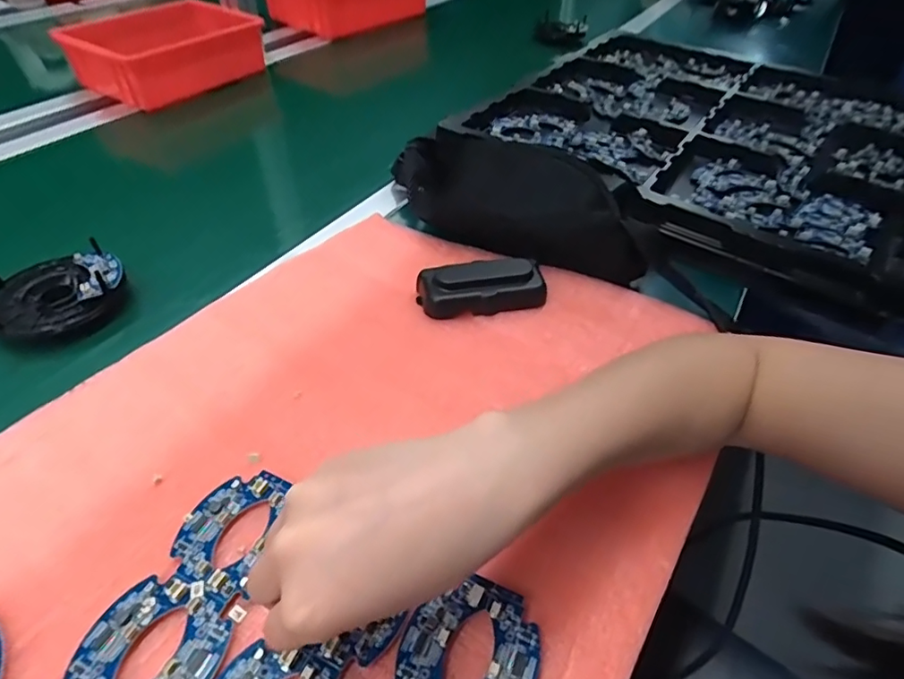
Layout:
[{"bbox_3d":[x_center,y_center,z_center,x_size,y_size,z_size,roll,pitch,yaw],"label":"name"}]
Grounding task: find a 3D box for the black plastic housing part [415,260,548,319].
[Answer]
[{"bbox_3d":[0.025,-0.045,0.445,0.106,0.028,0.045,-8,47,-9],"label":"black plastic housing part"}]

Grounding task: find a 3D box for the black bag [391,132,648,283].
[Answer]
[{"bbox_3d":[0.052,-0.134,0.498,0.277,0.070,0.077,24,50,20],"label":"black bag"}]

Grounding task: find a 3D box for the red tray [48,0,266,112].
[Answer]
[{"bbox_3d":[-0.414,-0.428,0.772,0.157,0.071,0.230,25,50,21],"label":"red tray"}]

